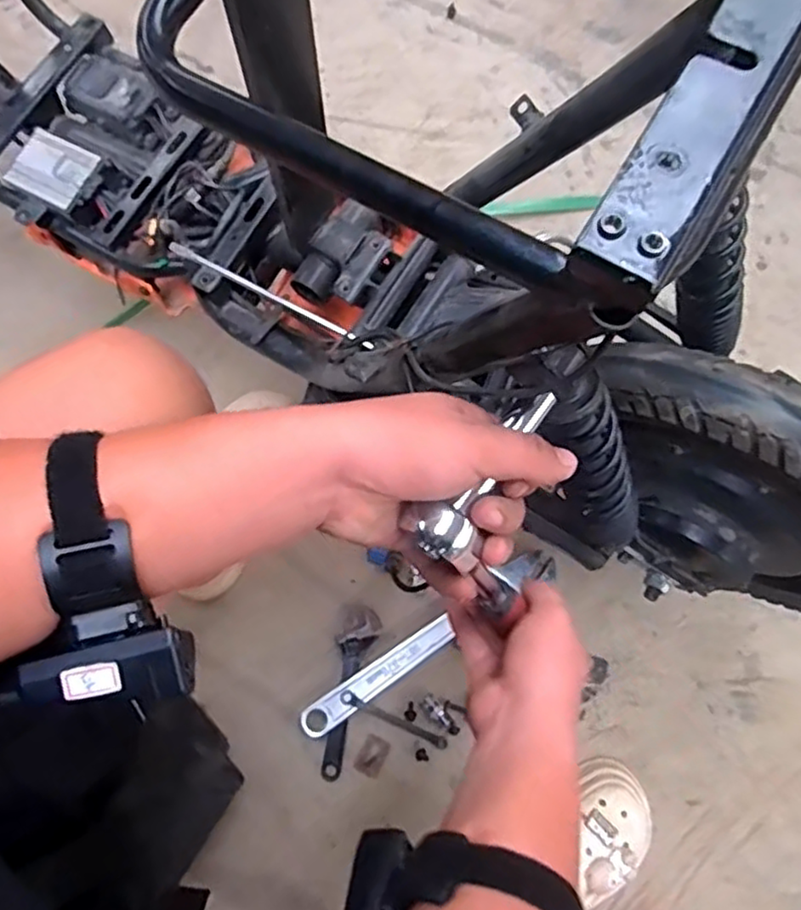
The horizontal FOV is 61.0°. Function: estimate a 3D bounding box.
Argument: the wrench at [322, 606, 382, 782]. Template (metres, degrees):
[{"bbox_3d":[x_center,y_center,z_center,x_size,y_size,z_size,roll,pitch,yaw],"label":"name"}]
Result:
[{"bbox_3d":[-0.069,0.286,0.826,0.045,0.012,0.201,15,77,5],"label":"wrench"}]

